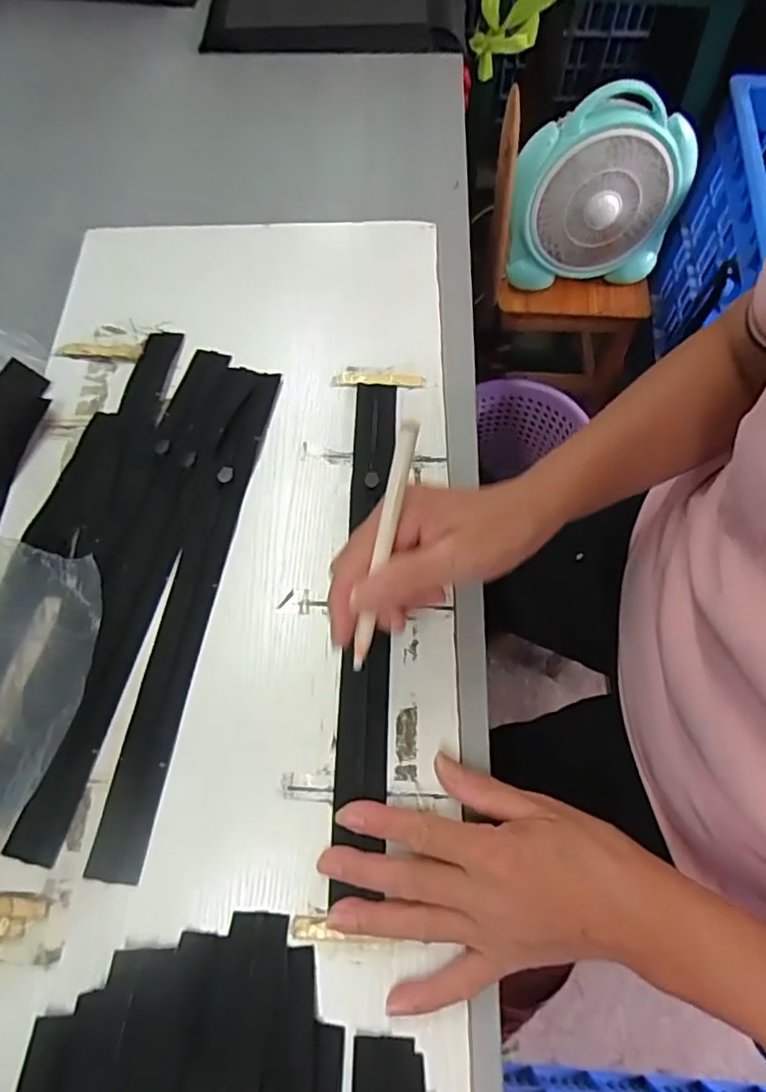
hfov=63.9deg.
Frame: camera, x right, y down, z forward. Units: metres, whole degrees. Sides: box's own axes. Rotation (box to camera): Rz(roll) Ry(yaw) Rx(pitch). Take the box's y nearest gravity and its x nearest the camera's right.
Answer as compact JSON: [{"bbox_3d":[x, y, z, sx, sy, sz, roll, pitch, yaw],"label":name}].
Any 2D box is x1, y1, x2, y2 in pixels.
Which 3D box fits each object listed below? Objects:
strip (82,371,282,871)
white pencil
[{"bbox_3d":[-0.125,0.024,0.410,0.036,0.008,0.351,6,68,6],"label":"strip"},{"bbox_3d":[0.000,0.004,0.313,0.009,0.138,0.004,14,22,4],"label":"white pencil"}]

